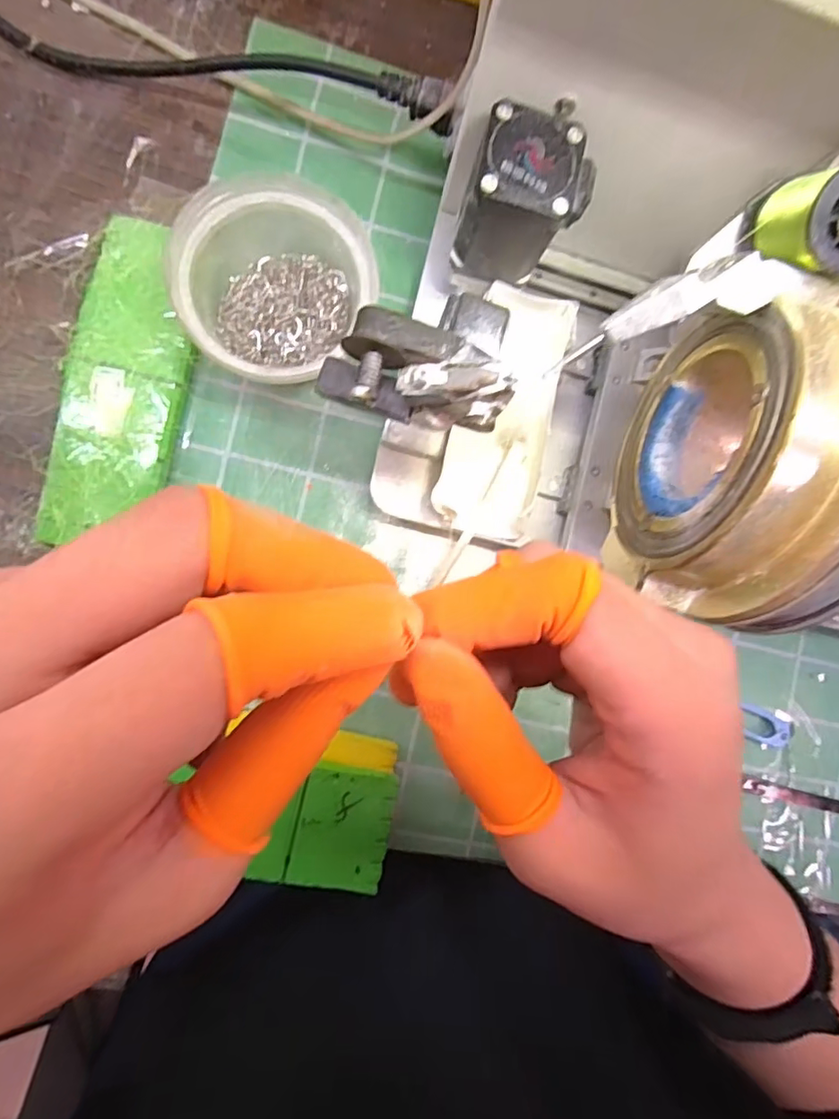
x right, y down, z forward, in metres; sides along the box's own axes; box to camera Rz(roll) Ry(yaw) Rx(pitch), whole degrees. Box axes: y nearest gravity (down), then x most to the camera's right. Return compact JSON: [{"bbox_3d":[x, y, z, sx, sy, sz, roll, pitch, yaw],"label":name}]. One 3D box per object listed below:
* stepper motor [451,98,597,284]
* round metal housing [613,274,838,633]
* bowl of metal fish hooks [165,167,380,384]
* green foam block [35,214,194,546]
[{"bbox_3d":[0.046,-0.160,0.249,0.051,0.055,0.052,15,87,-8],"label":"stepper motor"},{"bbox_3d":[0.112,-0.030,0.180,0.052,0.093,0.106,17,87,-8],"label":"round metal housing"},{"bbox_3d":[-0.078,-0.143,0.291,0.090,0.054,0.096,0,89,-8],"label":"bowl of metal fish hooks"},{"bbox_3d":[-0.160,-0.096,0.298,0.060,0.016,0.173,8,88,-7],"label":"green foam block"}]

